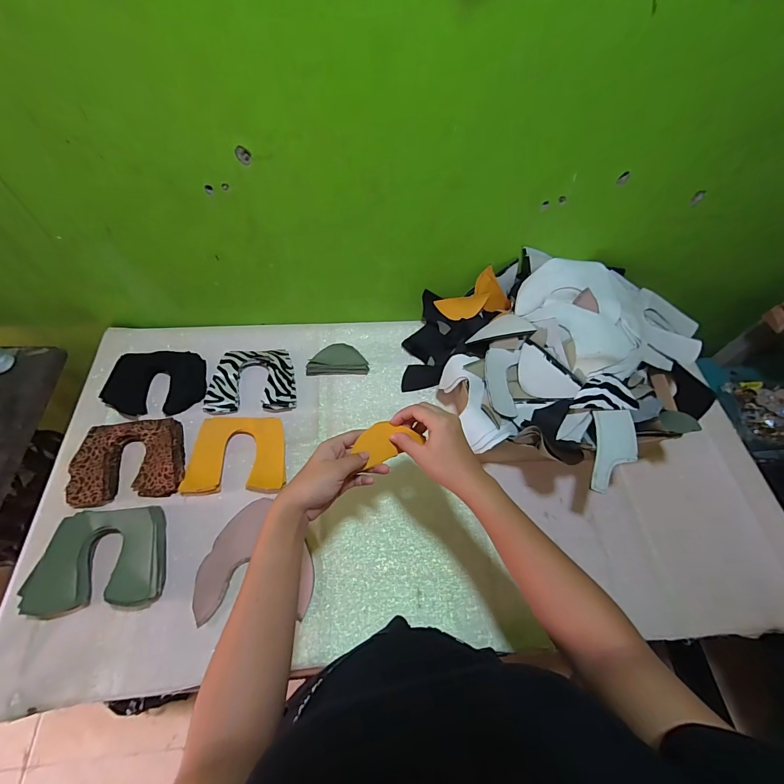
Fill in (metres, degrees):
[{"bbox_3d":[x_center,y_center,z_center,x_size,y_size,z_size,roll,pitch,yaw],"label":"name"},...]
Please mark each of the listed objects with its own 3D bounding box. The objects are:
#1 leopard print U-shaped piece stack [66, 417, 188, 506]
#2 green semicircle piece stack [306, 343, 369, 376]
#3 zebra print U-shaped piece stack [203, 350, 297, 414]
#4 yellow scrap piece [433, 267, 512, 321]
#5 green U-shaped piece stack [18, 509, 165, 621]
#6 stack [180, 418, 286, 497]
[{"bbox_3d":[-0.420,0.110,0.606,0.156,0.031,0.129,-10,63,-9],"label":"leopard print U-shaped piece stack"},{"bbox_3d":[-0.105,-0.062,0.726,0.115,0.026,0.053,-2,62,-5],"label":"green semicircle piece stack"},{"bbox_3d":[-0.256,-0.024,0.690,0.150,0.022,0.128,-4,62,-6],"label":"zebra print U-shaped piece stack"},{"bbox_3d":[0.161,-0.184,0.718,0.137,0.084,0.047,-7,60,-8],"label":"yellow scrap piece"},{"bbox_3d":[-0.405,0.232,0.521,0.157,0.039,0.131,-6,63,-7],"label":"green U-shaped piece stack"},{"bbox_3d":[-0.255,0.105,0.620,0.153,0.026,0.126,-2,62,-5],"label":"stack"}]

